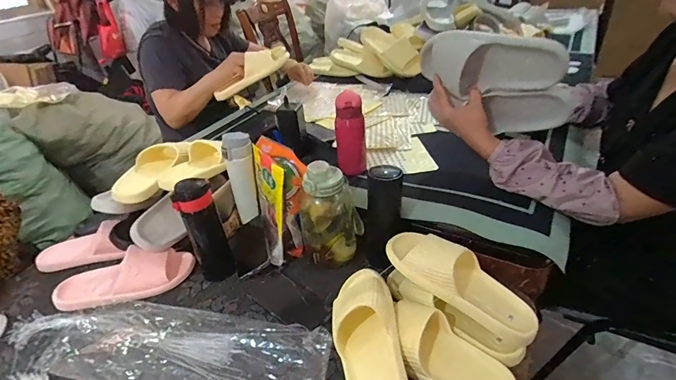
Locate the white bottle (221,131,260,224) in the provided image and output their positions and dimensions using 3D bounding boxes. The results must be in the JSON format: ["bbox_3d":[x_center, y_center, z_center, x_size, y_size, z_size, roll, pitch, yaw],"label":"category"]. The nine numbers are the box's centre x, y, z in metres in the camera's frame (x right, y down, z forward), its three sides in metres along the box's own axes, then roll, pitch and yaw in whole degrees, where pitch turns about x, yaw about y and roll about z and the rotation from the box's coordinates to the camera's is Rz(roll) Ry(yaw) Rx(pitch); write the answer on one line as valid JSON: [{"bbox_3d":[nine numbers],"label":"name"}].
[{"bbox_3d":[-0.213,-0.026,0.838,0.067,0.200,0.053,-16,35,-14],"label":"white bottle"}]

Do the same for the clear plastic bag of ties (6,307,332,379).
[{"bbox_3d":[-0.291,0.262,0.618,0.550,0.022,0.149,4,35,15],"label":"clear plastic bag of ties"}]

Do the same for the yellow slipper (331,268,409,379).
[{"bbox_3d":[0.043,0.228,0.555,0.101,0.085,0.236,-5,34,2],"label":"yellow slipper"}]

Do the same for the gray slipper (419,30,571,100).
[{"bbox_3d":[0.262,-0.239,0.680,0.277,0.101,0.067,22,43,34],"label":"gray slipper"}]

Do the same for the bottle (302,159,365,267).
[{"bbox_3d":[-0.012,0.048,0.722,0.093,0.214,0.103,7,36,19],"label":"bottle"}]

